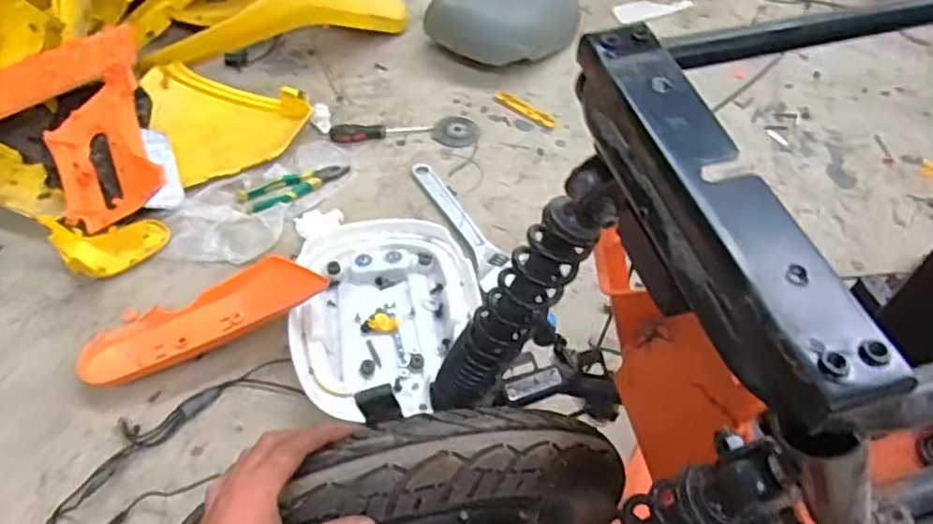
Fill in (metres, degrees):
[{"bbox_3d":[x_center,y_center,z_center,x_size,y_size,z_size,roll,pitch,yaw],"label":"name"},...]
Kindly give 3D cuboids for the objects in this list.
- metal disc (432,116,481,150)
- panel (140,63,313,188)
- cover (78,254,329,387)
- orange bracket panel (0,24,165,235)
[{"bbox_3d":[-0.017,-0.259,1.320,0.088,0.005,0.102,7,49,3],"label":"metal disc"},{"bbox_3d":[-0.460,-0.291,1.278,0.275,0.057,0.286,-28,56,-25],"label":"panel"},{"bbox_3d":[-0.374,0.076,0.951,0.326,0.026,0.121,-23,54,-22],"label":"cover"},{"bbox_3d":[-0.715,-0.249,1.143,0.321,0.143,0.495,-16,52,-16],"label":"orange bracket panel"}]

